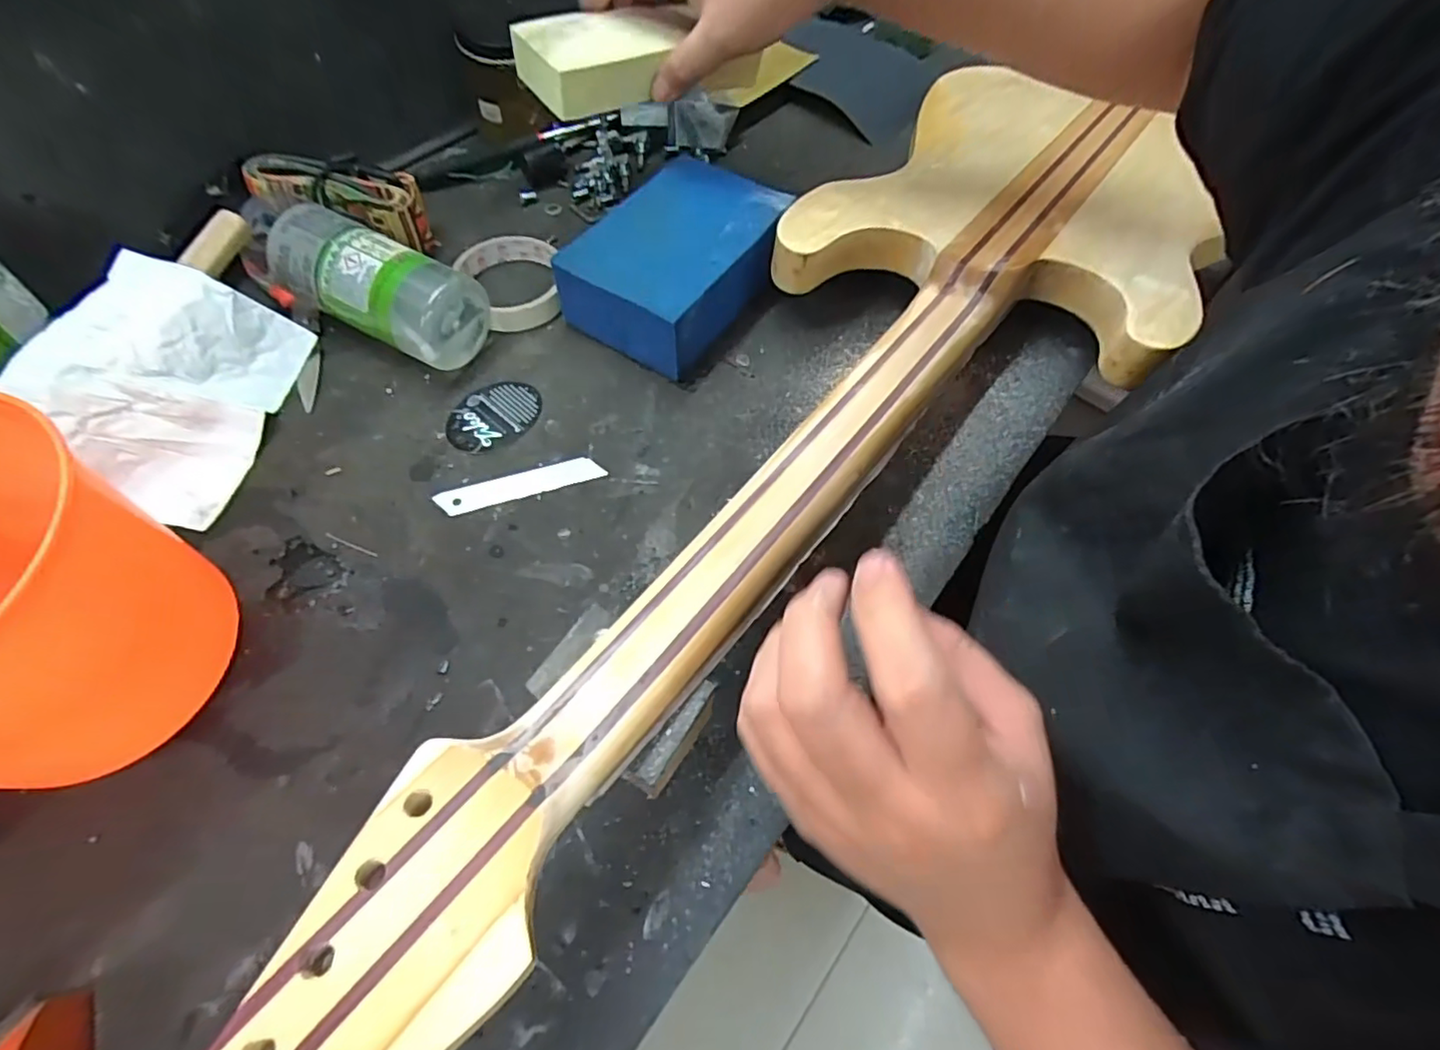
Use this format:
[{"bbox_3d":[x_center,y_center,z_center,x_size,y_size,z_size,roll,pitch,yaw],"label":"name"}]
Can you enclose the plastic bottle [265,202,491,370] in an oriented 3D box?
[{"bbox_3d":[-0.234,-0.163,0.407,0.148,0.056,0.063,25,61,-4],"label":"plastic bottle"}]

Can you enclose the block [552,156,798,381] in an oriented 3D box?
[{"bbox_3d":[-0.022,-0.193,0.450,0.120,0.062,0.163,33,64,15],"label":"block"}]

